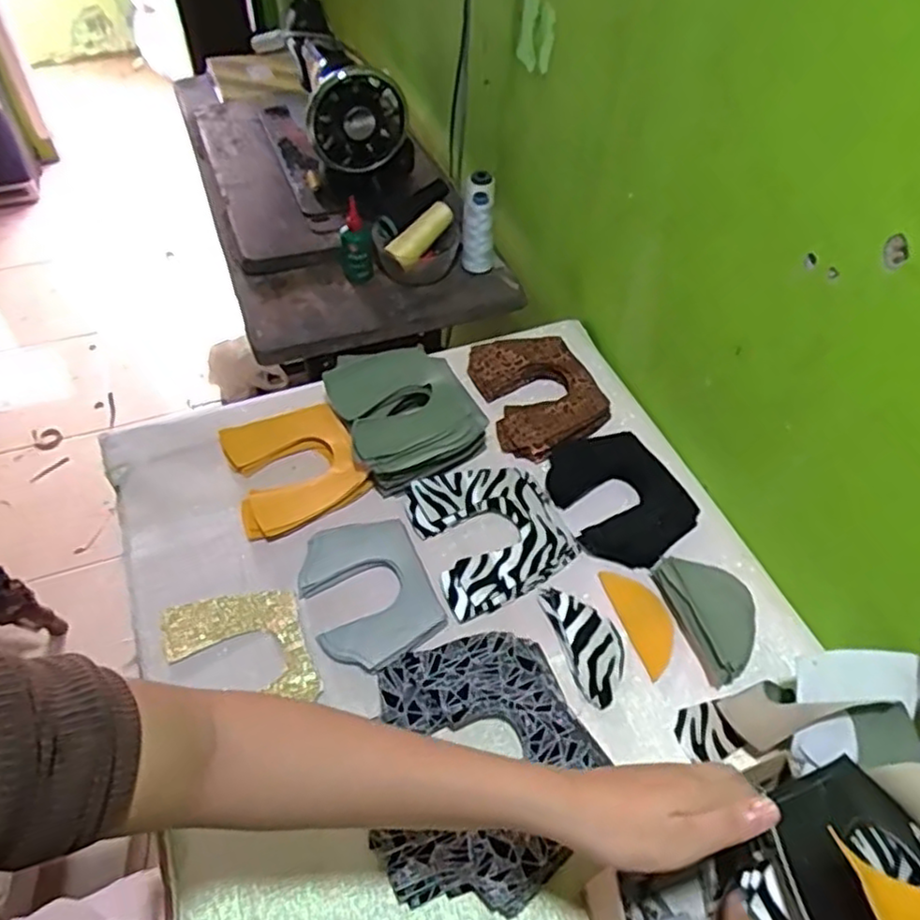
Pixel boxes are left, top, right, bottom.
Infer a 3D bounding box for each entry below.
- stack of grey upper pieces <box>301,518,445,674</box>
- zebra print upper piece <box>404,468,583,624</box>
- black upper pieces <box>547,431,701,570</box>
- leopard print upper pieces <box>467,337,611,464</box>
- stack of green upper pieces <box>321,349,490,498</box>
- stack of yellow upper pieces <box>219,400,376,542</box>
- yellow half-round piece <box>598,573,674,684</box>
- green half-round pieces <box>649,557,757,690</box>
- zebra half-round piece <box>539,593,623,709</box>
[{"bbox_3d":[-0.089,0.127,0.674,0.116,0.011,0.154,-20,55,-18],"label":"stack of grey upper pieces"},{"bbox_3d":[0.035,0.069,0.717,0.146,0.010,0.156,-18,54,-16],"label":"zebra print upper piece"},{"bbox_3d":[0.167,0.035,0.749,0.126,0.030,0.160,-27,57,-22],"label":"black upper pieces"},{"bbox_3d":[0.099,-0.078,0.842,0.136,0.034,0.172,-12,53,-12],"label":"leopard print upper pieces"},{"bbox_3d":[-0.061,-0.053,0.785,0.140,0.063,0.169,-20,55,-18],"label":"stack of green upper pieces"},{"bbox_3d":[-0.184,0.006,0.765,0.134,0.023,0.150,-21,55,-18],"label":"stack of yellow upper pieces"},{"bbox_3d":[0.180,0.153,0.672,0.048,0.005,0.112,-13,53,-13],"label":"yellow half-round piece"},{"bbox_3d":[0.240,0.143,0.658,0.068,0.032,0.126,-13,53,-13],"label":"green half-round pieces"},{"bbox_3d":[0.121,0.169,0.652,0.054,0.005,0.117,-15,54,-14],"label":"zebra half-round piece"}]

